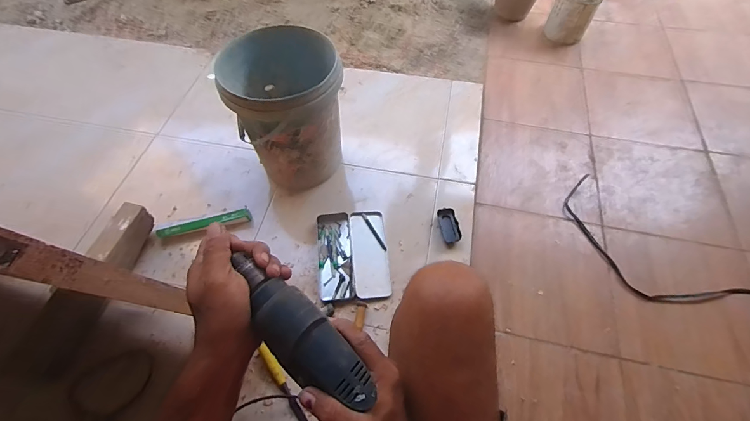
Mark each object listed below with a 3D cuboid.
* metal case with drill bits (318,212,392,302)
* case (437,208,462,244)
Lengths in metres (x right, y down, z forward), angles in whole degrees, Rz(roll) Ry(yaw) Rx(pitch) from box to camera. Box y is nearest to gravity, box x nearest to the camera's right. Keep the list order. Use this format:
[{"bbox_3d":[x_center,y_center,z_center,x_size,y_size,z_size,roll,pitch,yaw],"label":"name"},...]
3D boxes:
[{"bbox_3d":[-0.061,0.121,0.998,0.187,0.019,0.260,-5,60,-3],"label":"metal case with drill bits"},{"bbox_3d":[0.214,0.047,1.031,0.051,0.027,0.106,-7,60,-4],"label":"case"}]

